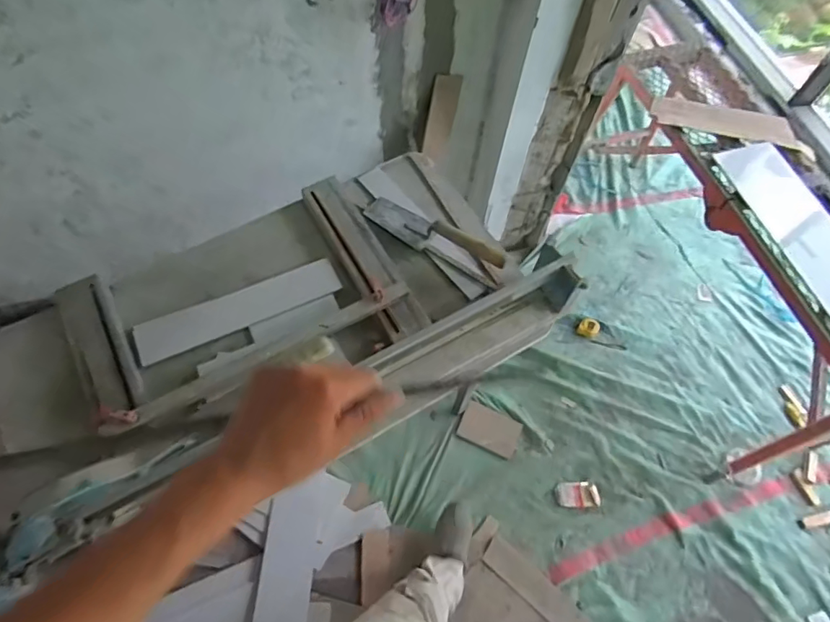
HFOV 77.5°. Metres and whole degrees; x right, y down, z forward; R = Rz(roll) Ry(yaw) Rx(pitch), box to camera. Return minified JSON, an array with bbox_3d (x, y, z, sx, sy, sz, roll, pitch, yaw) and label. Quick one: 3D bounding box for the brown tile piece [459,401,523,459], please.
[{"bbox_3d":[0.236,0.368,1.614,0.182,0.018,0.129,23,54,11],"label":"brown tile piece"}]

